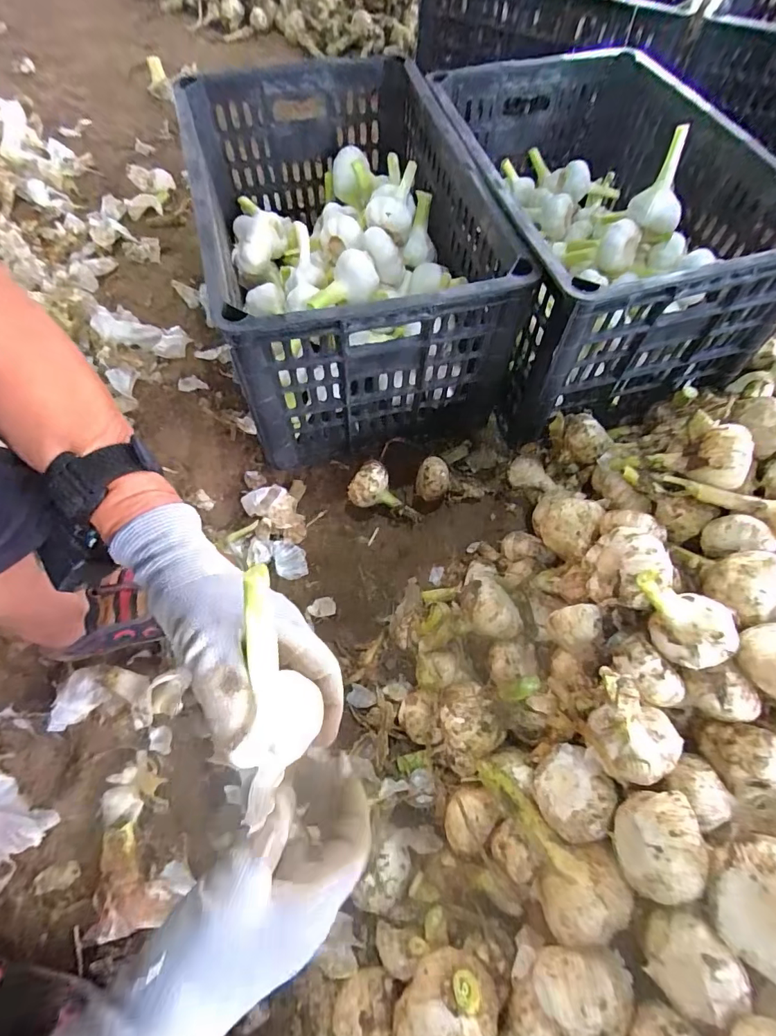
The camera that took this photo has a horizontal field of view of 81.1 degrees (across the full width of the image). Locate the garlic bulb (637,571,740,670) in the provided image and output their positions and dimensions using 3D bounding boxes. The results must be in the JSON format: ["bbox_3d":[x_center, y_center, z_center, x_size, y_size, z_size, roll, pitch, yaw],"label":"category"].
[{"bbox_3d":[0.188,0.068,0.293,0.063,0.042,0.045,9,64,3],"label":"garlic bulb"}]

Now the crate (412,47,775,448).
[{"bbox_3d":[0.264,-0.386,0.598,0.343,0.205,0.497,-12,64,-7],"label":"crate"}]

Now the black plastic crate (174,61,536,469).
[{"bbox_3d":[-0.065,-0.350,0.604,0.298,0.230,0.511,-15,65,-8],"label":"black plastic crate"}]

